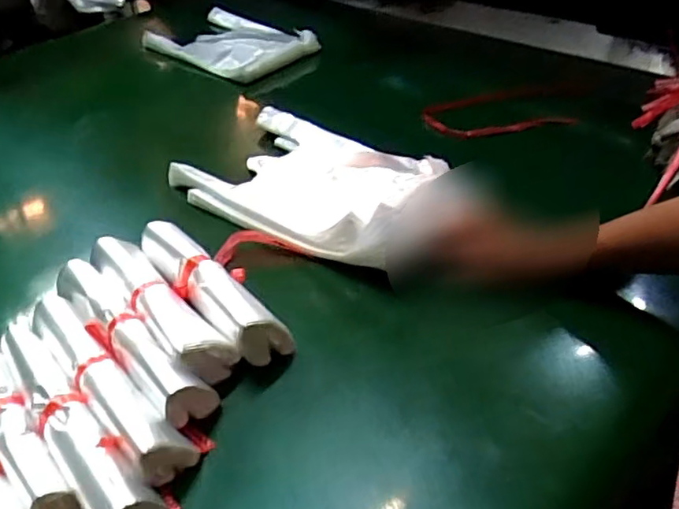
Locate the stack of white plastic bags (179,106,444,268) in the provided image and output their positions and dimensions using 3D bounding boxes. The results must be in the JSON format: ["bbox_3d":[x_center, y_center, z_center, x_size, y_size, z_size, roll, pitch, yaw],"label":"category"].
[{"bbox_3d":[-0.030,-0.101,0.717,0.333,0.058,0.202,24,48,30],"label":"stack of white plastic bags"}]

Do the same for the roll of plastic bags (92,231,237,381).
[{"bbox_3d":[-0.180,0.051,0.579,0.059,0.065,0.213,-32,47,-28],"label":"roll of plastic bags"}]

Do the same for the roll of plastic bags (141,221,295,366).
[{"bbox_3d":[-0.131,0.034,0.591,0.208,0.065,0.064,30,51,34],"label":"roll of plastic bags"}]

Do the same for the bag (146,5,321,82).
[{"bbox_3d":[-0.223,-0.420,1.168,0.329,0.040,0.195,27,49,32],"label":"bag"}]

